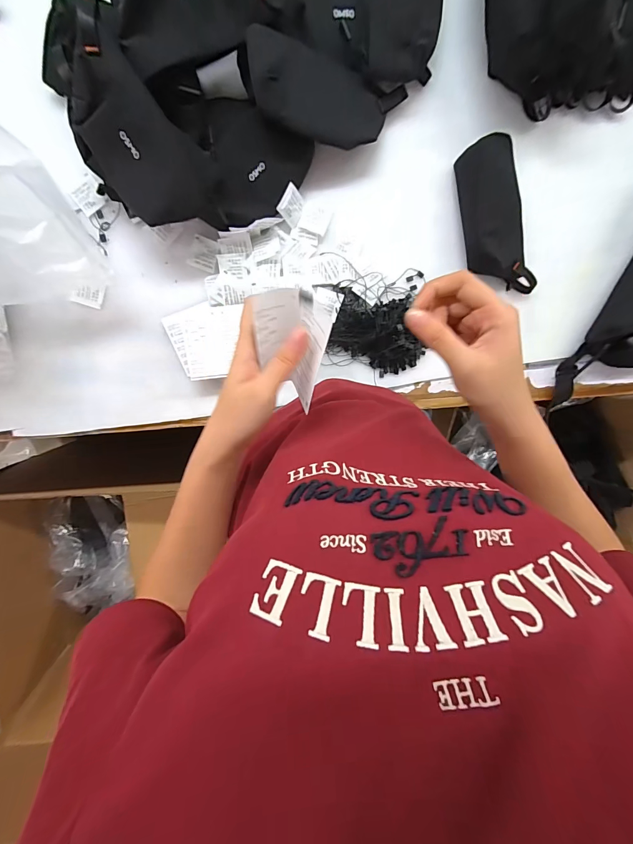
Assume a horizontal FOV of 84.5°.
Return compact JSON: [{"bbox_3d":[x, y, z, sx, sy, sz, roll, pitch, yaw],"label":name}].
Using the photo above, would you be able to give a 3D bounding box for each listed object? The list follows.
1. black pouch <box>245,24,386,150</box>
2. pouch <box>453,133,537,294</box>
[{"bbox_3d":[0.005,-0.397,0.431,0.179,0.021,0.084,2,100,-26],"label":"black pouch"},{"bbox_3d":[0.256,-0.288,0.496,0.089,0.039,0.212,-12,100,0],"label":"pouch"}]

